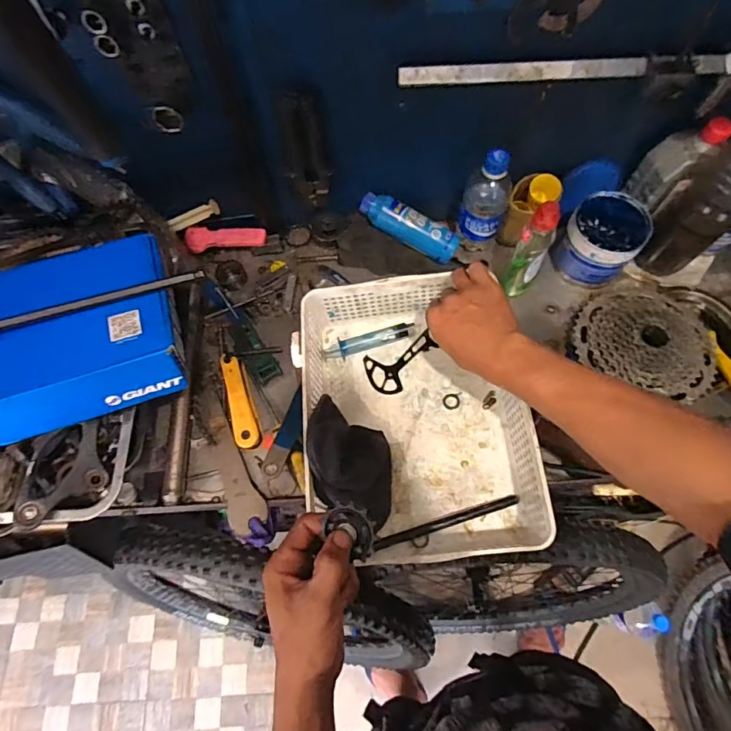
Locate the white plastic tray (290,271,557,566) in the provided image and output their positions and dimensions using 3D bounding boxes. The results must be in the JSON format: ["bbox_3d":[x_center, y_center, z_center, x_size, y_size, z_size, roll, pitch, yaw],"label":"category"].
[{"bbox_3d":[0.054,0.054,0.560,0.245,0.102,0.318,-6,67,-1],"label":"white plastic tray"}]

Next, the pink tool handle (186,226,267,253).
[{"bbox_3d":[-0.212,-0.196,0.712,0.118,0.016,0.037,-7,67,-1],"label":"pink tool handle"}]

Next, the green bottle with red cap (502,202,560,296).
[{"bbox_3d":[0.225,-0.154,0.633,0.044,0.169,0.049,29,71,13],"label":"green bottle with red cap"}]

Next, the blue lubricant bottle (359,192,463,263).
[{"bbox_3d":[0.065,-0.204,0.683,0.155,0.033,0.040,28,69,-6],"label":"blue lubricant bottle"}]

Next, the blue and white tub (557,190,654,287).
[{"bbox_3d":[0.337,-0.177,0.671,0.106,0.103,0.097,-1,67,2],"label":"blue and white tub"}]

